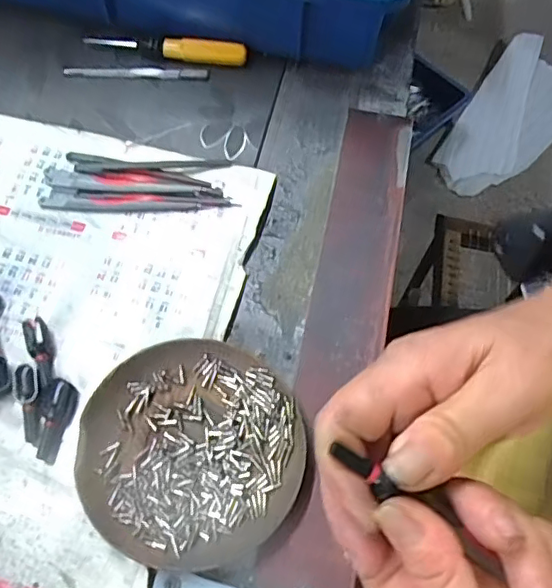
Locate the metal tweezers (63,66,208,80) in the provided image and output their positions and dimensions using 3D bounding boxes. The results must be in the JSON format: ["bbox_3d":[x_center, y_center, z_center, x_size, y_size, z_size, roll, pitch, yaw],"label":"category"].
[{"bbox_3d":[-0.106,-0.169,0.430,0.108,0.004,0.010,1,64,-1],"label":"metal tweezers"}]

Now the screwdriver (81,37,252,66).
[{"bbox_3d":[-0.084,-0.190,0.432,0.123,0.015,0.015,8,64,3],"label":"screwdriver"}]

